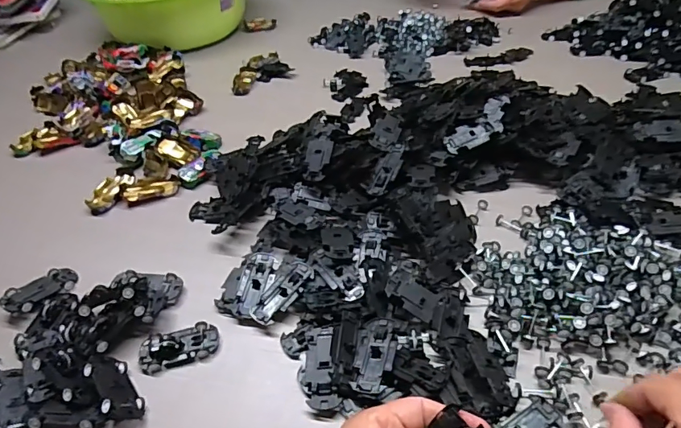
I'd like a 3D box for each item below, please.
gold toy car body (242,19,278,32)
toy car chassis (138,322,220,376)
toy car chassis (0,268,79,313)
[{"bbox_3d":[-0.160,-0.375,0.922,0.066,0.017,0.023,-9,42,-3],"label":"gold toy car body"},{"bbox_3d":[-0.135,0.109,0.391,0.063,0.013,0.031,-15,43,-10],"label":"toy car chassis"},{"bbox_3d":[-0.285,0.072,0.446,0.032,0.011,0.065,23,35,28],"label":"toy car chassis"}]

